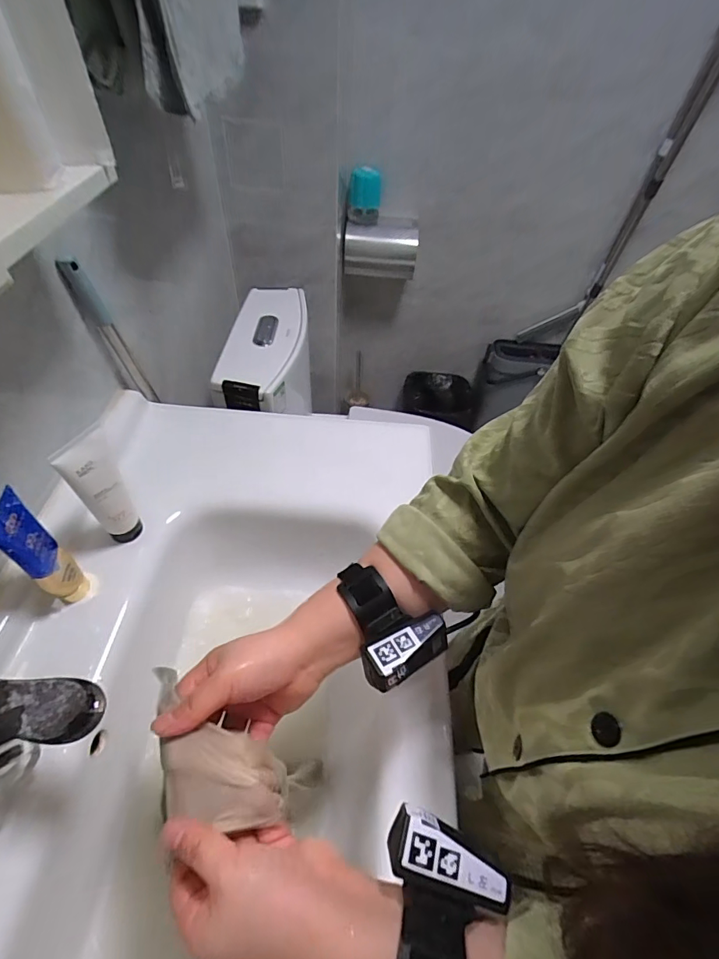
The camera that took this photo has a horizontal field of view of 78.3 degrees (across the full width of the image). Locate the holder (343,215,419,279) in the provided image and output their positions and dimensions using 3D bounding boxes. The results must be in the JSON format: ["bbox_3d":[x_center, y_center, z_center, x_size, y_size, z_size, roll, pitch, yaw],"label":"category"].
[{"bbox_3d":[0.061,-0.662,1.264,0.208,0.122,0.102,3,51,-1],"label":"holder"}]

